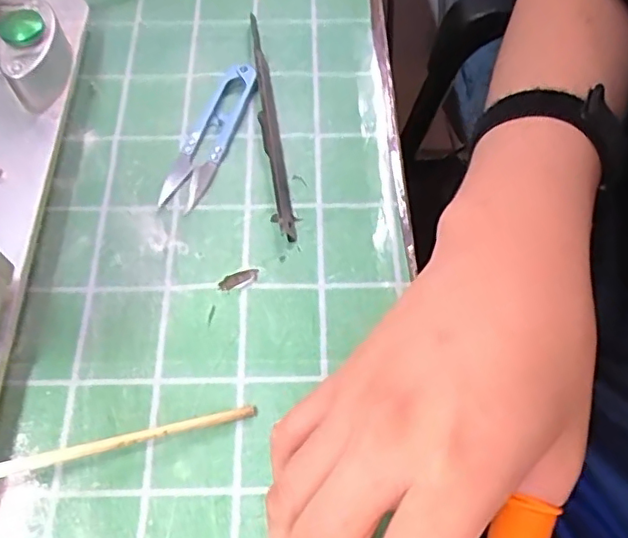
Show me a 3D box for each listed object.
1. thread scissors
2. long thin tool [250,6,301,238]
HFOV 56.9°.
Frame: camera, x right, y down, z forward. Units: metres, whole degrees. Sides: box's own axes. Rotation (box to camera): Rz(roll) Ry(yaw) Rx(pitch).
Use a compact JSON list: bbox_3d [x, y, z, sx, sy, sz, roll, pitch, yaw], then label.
[{"bbox_3d":[-0.059,-0.077,0.327,0.025,0.010,0.097,16,64,9],"label":"thread scissors"},{"bbox_3d":[-0.027,-0.090,0.332,0.011,0.012,0.165,-8,63,-3],"label":"long thin tool"}]

